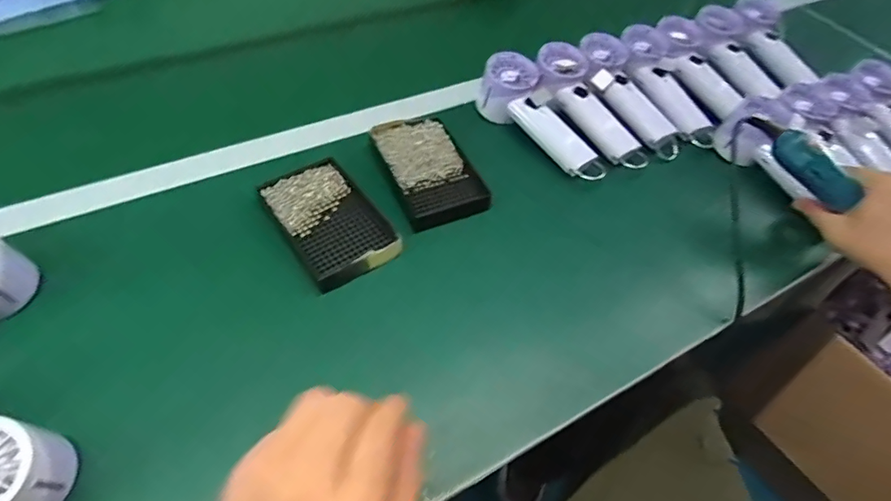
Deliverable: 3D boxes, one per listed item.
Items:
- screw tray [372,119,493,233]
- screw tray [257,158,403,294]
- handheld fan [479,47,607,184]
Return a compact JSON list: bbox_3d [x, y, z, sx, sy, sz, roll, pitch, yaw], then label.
[{"bbox_3d":[-0.019,-0.092,0.552,0.087,0.023,0.142,-18,57,-18],"label":"screw tray"},{"bbox_3d":[-0.115,-0.029,0.498,0.090,0.022,0.138,-27,61,-23],"label":"screw tray"},{"bbox_3d":[0.117,-0.156,0.608,0.065,0.066,0.198,-35,78,-27],"label":"handheld fan"}]

